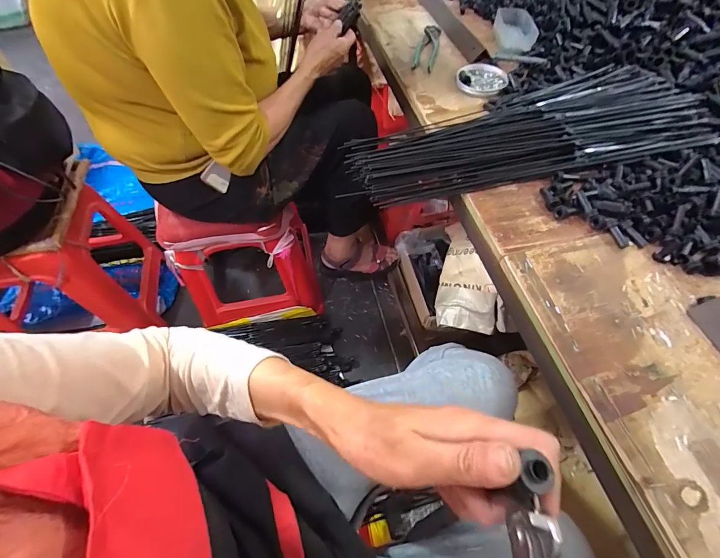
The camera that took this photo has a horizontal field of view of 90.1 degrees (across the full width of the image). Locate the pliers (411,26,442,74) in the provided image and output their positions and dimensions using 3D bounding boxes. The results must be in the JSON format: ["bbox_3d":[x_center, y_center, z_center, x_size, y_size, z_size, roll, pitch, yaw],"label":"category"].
[{"bbox_3d":[0.133,-0.459,0.714,0.043,0.015,0.155,13,58,7],"label":"pliers"}]

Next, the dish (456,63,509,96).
[{"bbox_3d":[0.223,-0.370,0.661,0.088,0.012,0.093,1,58,-1],"label":"dish"}]

